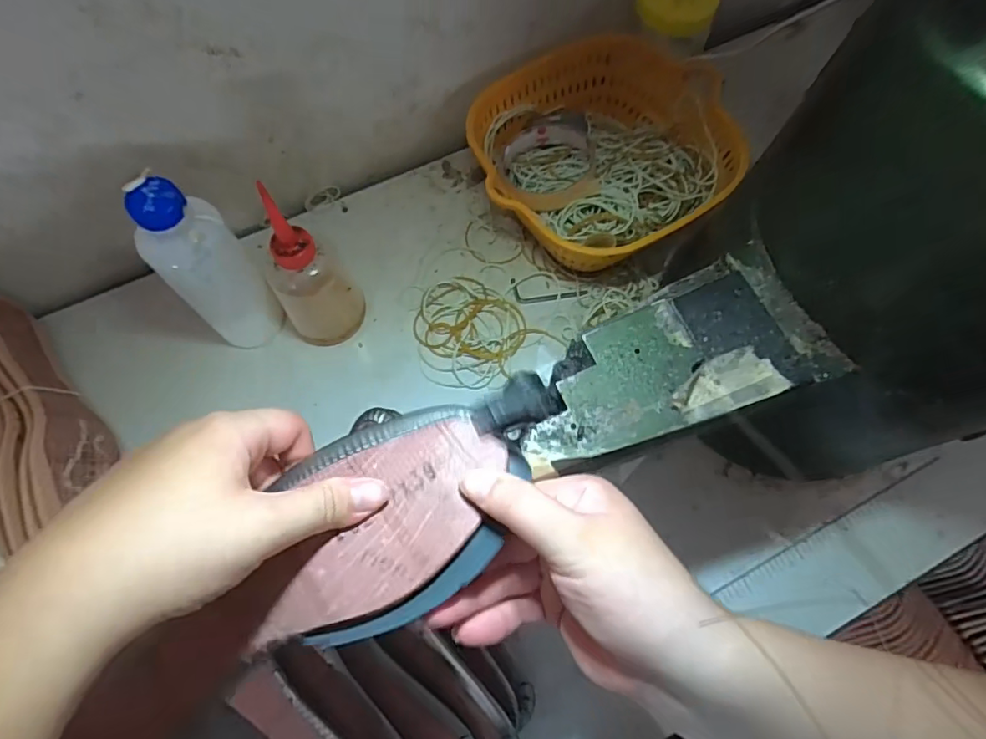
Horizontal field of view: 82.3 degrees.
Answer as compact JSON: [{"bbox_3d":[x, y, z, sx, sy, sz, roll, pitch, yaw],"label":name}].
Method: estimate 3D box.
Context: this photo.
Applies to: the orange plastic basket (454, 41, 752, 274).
[{"bbox_3d":[0.095,-0.185,0.511,0.213,0.087,0.199,-32,73,-11],"label":"orange plastic basket"}]

